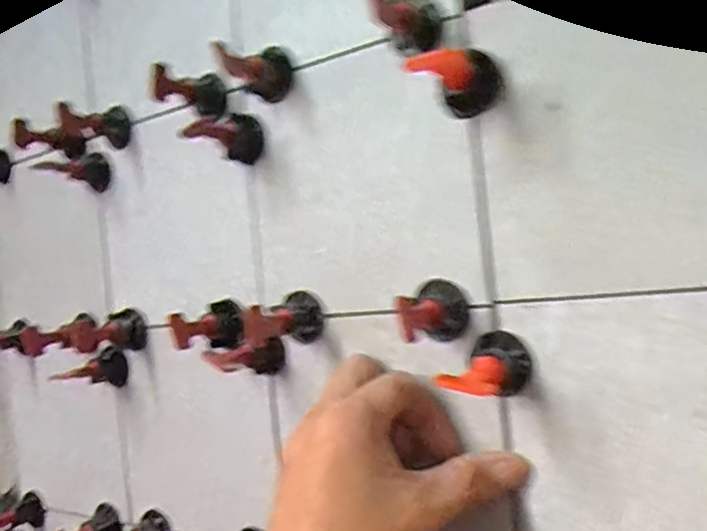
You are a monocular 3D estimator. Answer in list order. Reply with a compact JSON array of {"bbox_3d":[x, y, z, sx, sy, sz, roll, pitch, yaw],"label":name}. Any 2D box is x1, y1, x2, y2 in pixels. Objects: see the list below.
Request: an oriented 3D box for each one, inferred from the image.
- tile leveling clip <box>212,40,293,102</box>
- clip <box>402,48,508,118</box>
[{"bbox_3d":[-0.057,-0.114,0.346,0.027,0.026,0.040,-6,0,21],"label":"tile leveling clip"},{"bbox_3d":[0.045,-0.093,0.284,0.057,0.026,0.024,13,-12,-37],"label":"clip"}]

